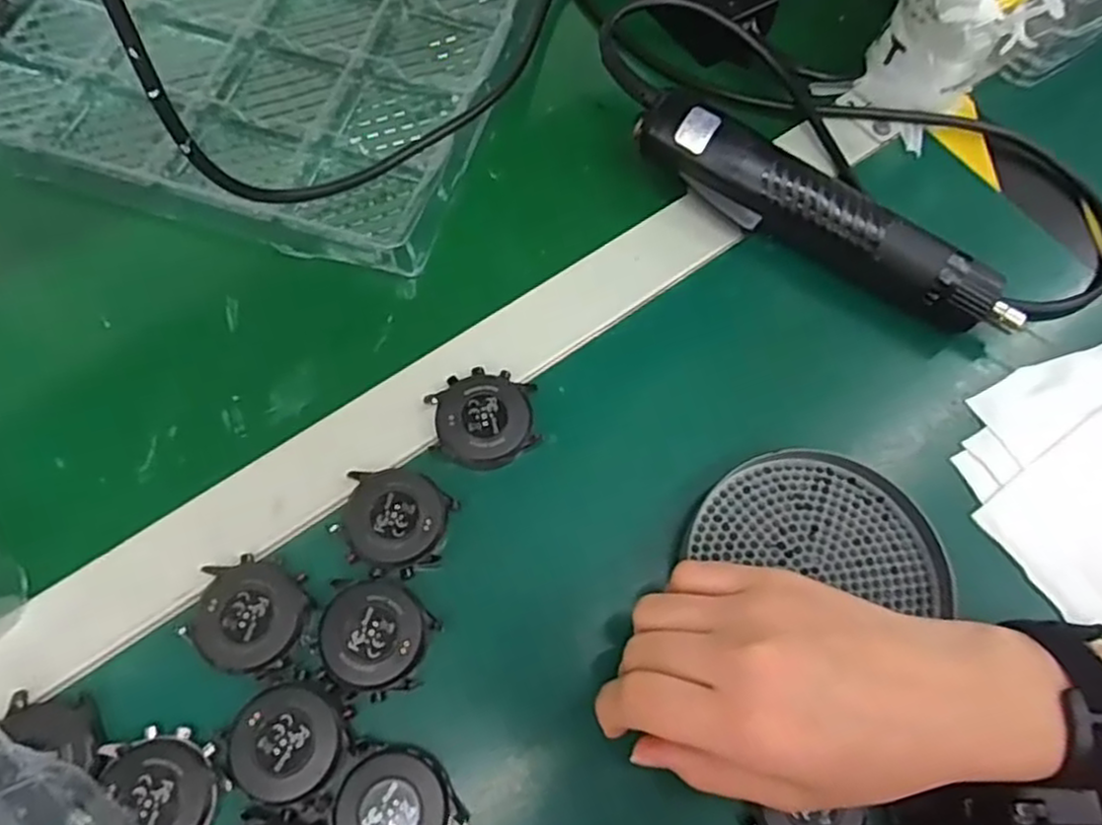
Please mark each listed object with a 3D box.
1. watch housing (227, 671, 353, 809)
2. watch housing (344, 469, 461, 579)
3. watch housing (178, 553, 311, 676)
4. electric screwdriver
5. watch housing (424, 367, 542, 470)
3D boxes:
[{"bbox_3d":[-0.103,0.130,0.288,0.043,0.006,0.044,-25,70,-13],"label":"watch housing"},{"bbox_3d":[-0.068,0.048,0.324,0.045,0.006,0.046,1,67,-3],"label":"watch housing"},{"bbox_3d":[-0.126,0.084,0.306,0.046,0.007,0.044,1,67,-3],"label":"watch housing"},{"bbox_3d":[0.140,-0.100,0.381,0.209,0.042,0.035,32,69,10],"label":"electric screwdriver"},{"bbox_3d":[-0.031,0.001,0.345,0.047,0.008,0.047,-19,69,-11],"label":"watch housing"}]

